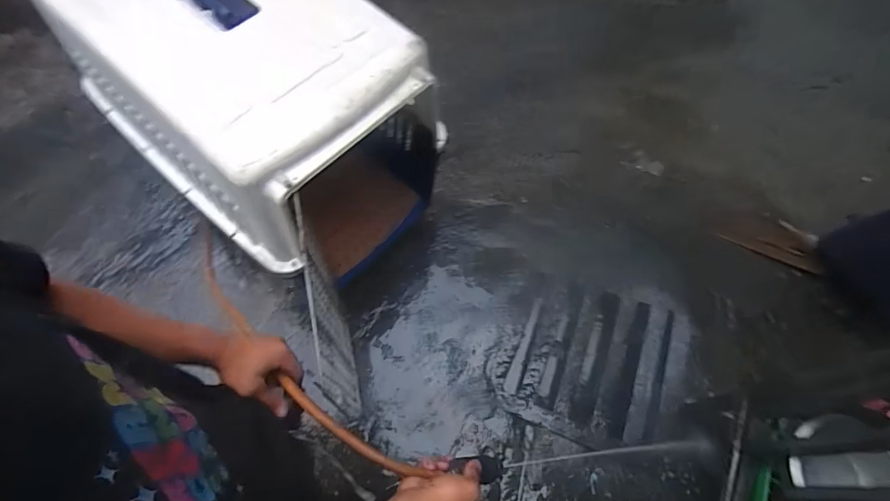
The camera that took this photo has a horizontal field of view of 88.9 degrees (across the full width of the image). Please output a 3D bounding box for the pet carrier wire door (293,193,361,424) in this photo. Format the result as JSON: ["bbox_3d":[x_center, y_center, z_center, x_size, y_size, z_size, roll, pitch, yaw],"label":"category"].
[{"bbox_3d":[-0.264,0.171,1.069,0.019,0.575,0.364,-11,69,-7],"label":"pet carrier wire door"}]

